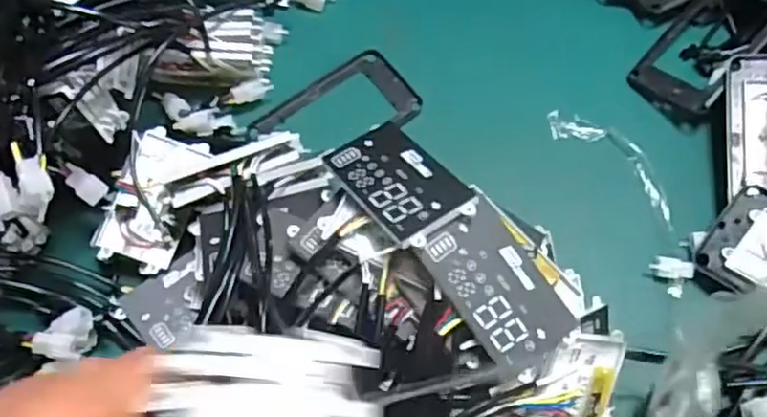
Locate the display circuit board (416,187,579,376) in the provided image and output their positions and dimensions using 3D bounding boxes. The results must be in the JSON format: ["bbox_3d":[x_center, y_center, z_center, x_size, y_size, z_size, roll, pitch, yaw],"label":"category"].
[{"bbox_3d":[0.078,0.050,0.449,0.066,0.011,0.105,-35,87,-16],"label":"display circuit board"}]

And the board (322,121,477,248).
[{"bbox_3d":[0.010,-0.020,0.475,0.065,0.006,0.109,-30,48,-17],"label":"board"}]

